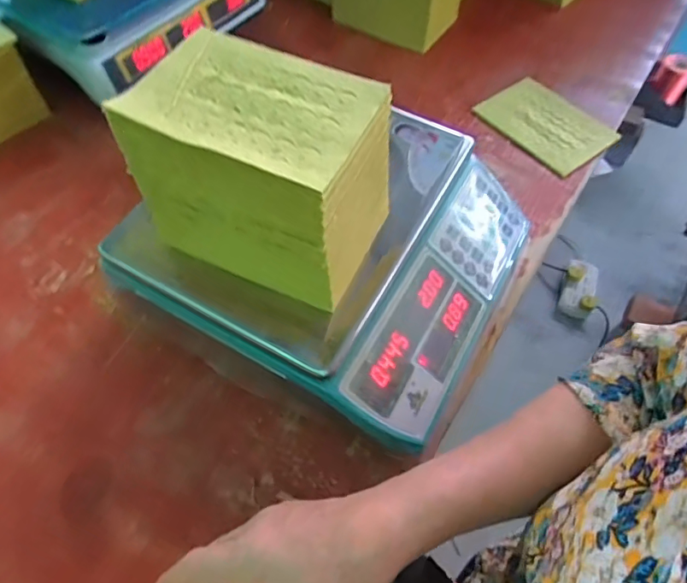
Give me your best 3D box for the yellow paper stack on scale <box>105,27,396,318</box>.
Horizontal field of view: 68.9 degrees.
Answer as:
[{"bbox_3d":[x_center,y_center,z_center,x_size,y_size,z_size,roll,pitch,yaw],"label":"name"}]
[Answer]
[{"bbox_3d":[-0.061,-0.093,0.389,0.174,0.117,0.128,22,61,10],"label":"yellow paper stack on scale"}]

